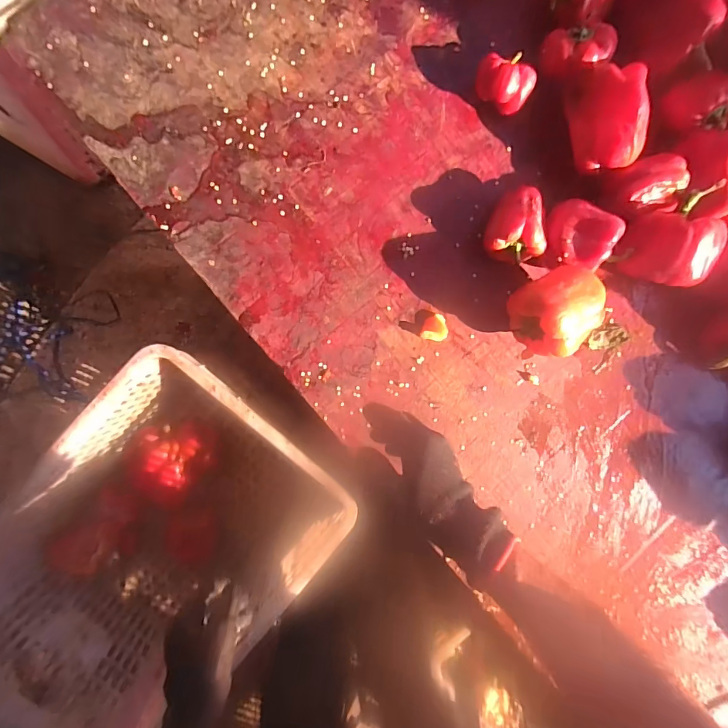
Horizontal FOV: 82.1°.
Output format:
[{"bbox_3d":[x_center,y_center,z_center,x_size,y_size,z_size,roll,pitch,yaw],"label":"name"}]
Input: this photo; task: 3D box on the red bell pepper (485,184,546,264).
[{"bbox_3d":[0.171,-0.153,0.462,0.062,0.050,0.080,20,93,-5],"label":"red bell pepper"}]

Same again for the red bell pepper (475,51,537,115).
[{"bbox_3d":[0.154,-0.308,0.455,0.062,0.044,0.054,39,91,-6],"label":"red bell pepper"}]

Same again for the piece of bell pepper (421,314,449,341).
[{"bbox_3d":[0.083,-0.042,0.484,0.029,0.013,0.031,0,94,-4],"label":"piece of bell pepper"}]

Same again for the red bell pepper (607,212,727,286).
[{"bbox_3d":[0.331,-0.120,0.449,0.096,0.062,0.069,10,94,-5],"label":"red bell pepper"}]

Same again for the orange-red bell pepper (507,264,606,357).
[{"bbox_3d":[0.208,-0.057,0.456,0.085,0.085,0.082,0,94,-6],"label":"orange-red bell pepper"}]

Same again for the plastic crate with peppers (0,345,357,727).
[{"bbox_3d":[-0.309,0.263,0.675,0.353,0.301,0.517,42,91,-6],"label":"plastic crate with peppers"}]

